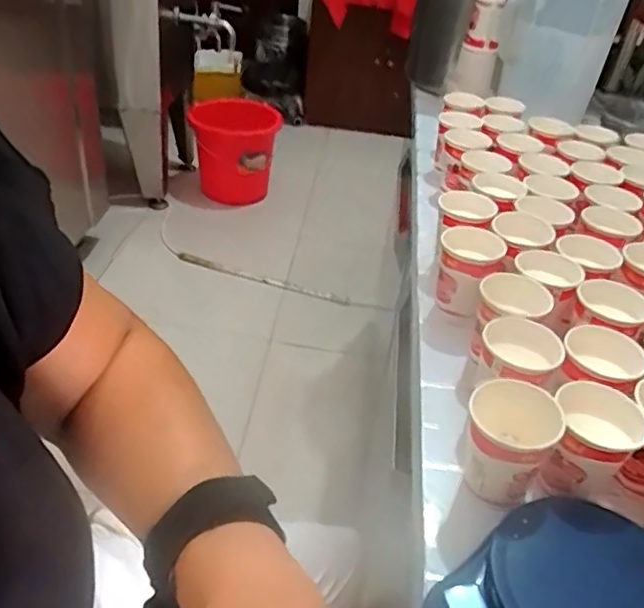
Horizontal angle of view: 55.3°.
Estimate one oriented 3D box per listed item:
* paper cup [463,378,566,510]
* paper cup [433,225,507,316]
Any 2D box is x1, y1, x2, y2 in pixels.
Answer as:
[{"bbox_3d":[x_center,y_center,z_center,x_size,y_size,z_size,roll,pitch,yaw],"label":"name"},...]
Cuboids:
[{"bbox_3d":[0.141,0.112,0.480,0.064,0.087,0.062,4,37,-3],"label":"paper cup"},{"bbox_3d":[0.156,-0.037,0.666,0.065,0.073,0.073,16,38,13],"label":"paper cup"}]

